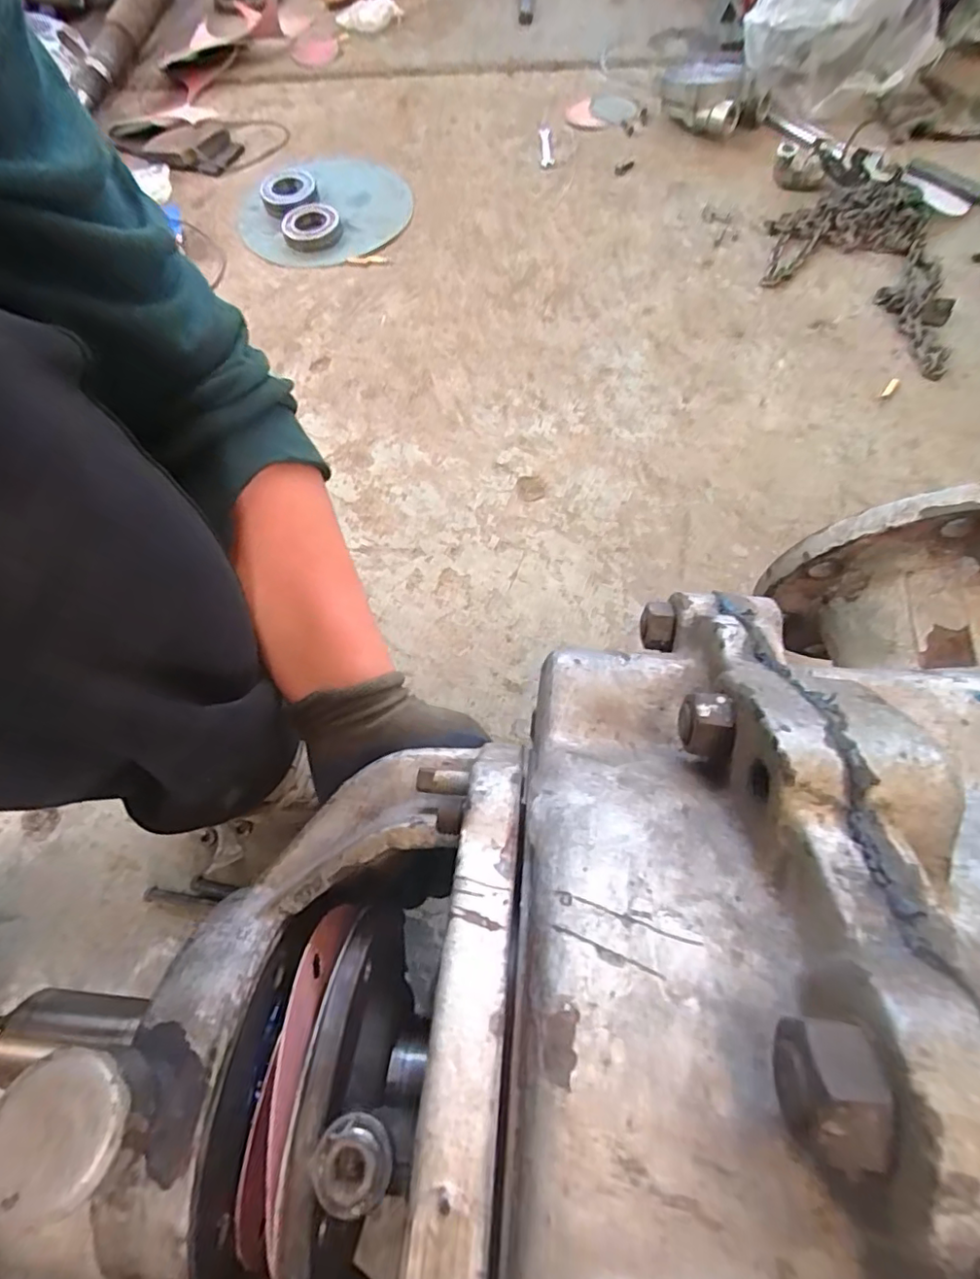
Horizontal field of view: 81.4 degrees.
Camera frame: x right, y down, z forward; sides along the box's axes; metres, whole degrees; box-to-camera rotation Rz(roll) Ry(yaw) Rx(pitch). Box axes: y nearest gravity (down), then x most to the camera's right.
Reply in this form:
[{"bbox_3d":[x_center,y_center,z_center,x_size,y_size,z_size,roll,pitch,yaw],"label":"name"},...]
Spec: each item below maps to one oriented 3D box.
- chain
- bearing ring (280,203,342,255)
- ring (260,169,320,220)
[{"bbox_3d":[0.563,-0.558,0.864,0.244,0.052,0.346,10,65,7],"label":"chain"},{"bbox_3d":[-0.299,-0.688,0.953,0.098,0.028,0.098,-1,64,2],"label":"bearing ring"},{"bbox_3d":[-0.345,-0.775,0.994,0.100,0.029,0.105,-1,66,2],"label":"ring"}]

